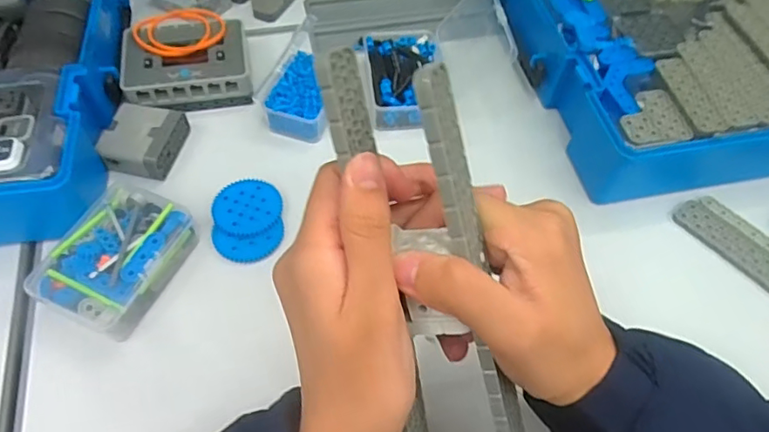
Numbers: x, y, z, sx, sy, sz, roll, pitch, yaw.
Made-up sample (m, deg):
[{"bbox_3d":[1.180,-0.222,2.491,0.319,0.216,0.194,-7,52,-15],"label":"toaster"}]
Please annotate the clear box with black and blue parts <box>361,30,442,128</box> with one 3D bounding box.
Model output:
[{"bbox_3d":[0.019,-0.124,0.476,0.068,0.025,0.092,-7,57,-8],"label":"clear box with black and blue parts"}]

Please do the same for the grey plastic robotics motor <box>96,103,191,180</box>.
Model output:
[{"bbox_3d":[-0.188,-0.059,0.424,0.050,0.022,0.058,13,57,6],"label":"grey plastic robotics motor"}]

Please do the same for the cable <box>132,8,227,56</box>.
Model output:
[{"bbox_3d":[-0.175,-0.160,0.467,0.074,0.004,0.061,-15,58,-13],"label":"cable"}]

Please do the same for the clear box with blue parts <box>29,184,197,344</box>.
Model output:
[{"bbox_3d":[-0.178,0.031,0.368,0.067,0.036,0.095,21,58,11],"label":"clear box with blue parts"}]

